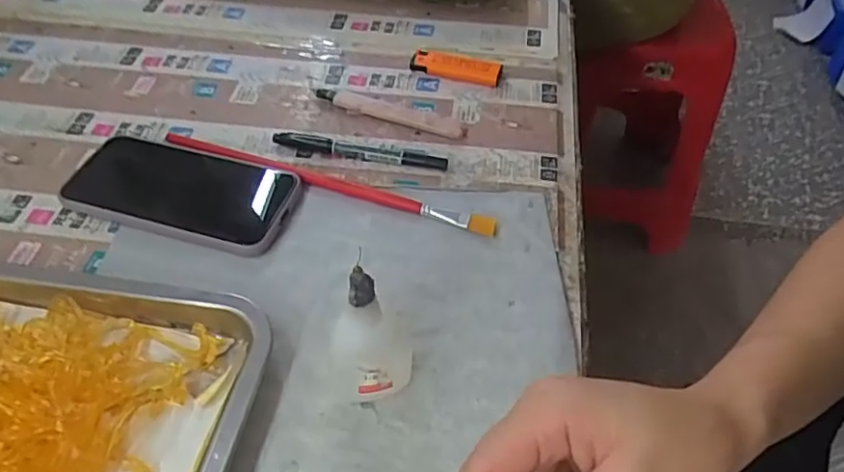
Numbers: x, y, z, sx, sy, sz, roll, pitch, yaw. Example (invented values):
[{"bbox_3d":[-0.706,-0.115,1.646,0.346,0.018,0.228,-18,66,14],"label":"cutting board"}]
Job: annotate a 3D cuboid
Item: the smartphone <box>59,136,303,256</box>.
[{"bbox_3d":[-0.176,-0.034,0.445,0.163,0.011,0.078,14,50,13],"label":"smartphone"}]

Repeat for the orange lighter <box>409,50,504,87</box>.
[{"bbox_3d":[0.030,-0.150,0.540,0.080,0.016,0.028,14,50,13],"label":"orange lighter"}]

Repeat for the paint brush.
[{"bbox_3d":[-0.076,-0.042,0.452,0.267,0.009,0.014,16,50,14],"label":"paint brush"}]

